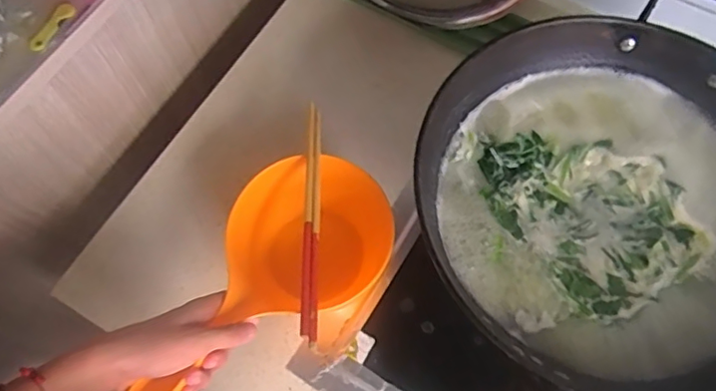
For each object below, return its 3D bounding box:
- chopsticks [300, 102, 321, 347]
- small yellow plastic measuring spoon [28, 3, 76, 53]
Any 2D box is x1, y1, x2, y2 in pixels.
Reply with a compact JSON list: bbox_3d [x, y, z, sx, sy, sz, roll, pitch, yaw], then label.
[{"bbox_3d":[-0.043,0.021,0.533,0.014,0.017,0.233,0,67,0],"label":"chopsticks"},{"bbox_3d":[-0.310,-0.170,0.570,0.012,0.012,0.059,28,72,13],"label":"small yellow plastic measuring spoon"}]

